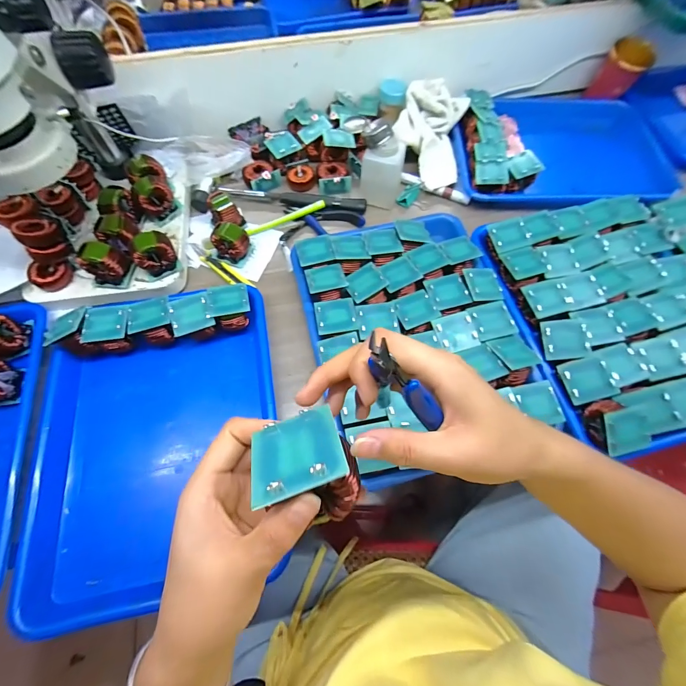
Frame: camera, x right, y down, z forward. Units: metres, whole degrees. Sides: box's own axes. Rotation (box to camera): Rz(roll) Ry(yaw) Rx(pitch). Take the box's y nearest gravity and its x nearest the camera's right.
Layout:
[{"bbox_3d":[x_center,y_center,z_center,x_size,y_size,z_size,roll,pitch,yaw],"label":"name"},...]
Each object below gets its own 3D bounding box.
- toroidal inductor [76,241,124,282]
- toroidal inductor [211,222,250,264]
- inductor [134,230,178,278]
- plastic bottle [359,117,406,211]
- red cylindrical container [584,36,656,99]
[{"bbox_3d":[-0.297,-0.098,0.417,0.043,0.052,0.030,11,66,5],"label":"toroidal inductor"},{"bbox_3d":[-0.155,-0.139,0.466,0.044,0.046,0.036,14,67,7],"label":"toroidal inductor"},{"bbox_3d":[-0.237,-0.111,0.426,0.040,0.050,0.032,-14,66,-6],"label":"inductor"},{"bbox_3d":[0.058,-0.259,0.489,0.058,0.108,0.054,11,66,5],"label":"plastic bottle"},{"bbox_3d":[0.507,-0.483,0.600,0.074,0.082,0.070,-12,66,-5],"label":"red cylindrical container"}]

